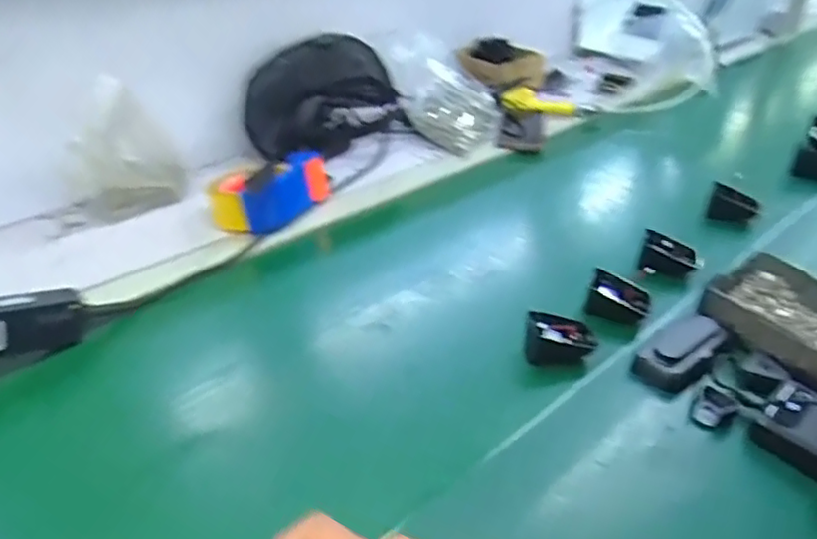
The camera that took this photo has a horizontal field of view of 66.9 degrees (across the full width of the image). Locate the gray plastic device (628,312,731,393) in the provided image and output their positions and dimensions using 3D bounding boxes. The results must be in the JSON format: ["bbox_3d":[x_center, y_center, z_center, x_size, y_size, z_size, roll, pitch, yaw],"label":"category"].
[{"bbox_3d":[0.257,0.078,0.577,0.100,0.025,0.049,-22,37,-30],"label":"gray plastic device"}]

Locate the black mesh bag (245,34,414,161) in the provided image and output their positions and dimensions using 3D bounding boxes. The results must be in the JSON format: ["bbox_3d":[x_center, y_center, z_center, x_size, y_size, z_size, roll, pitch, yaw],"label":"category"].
[{"bbox_3d":[-0.144,-0.286,1.032,0.270,0.198,0.051,-7,38,6],"label":"black mesh bag"}]

